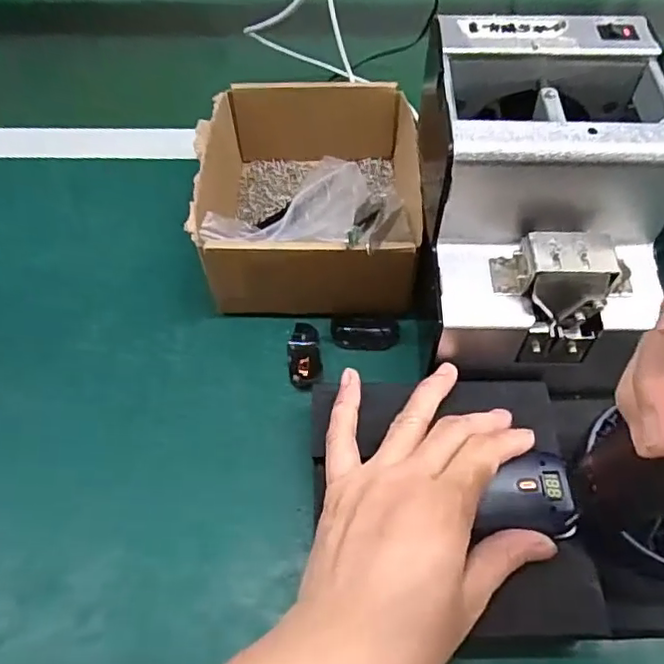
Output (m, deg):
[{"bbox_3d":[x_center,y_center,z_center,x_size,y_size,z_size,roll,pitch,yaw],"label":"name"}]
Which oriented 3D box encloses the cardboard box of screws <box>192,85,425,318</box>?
[{"bbox_3d":[-0.018,-0.099,0.440,0.145,0.084,0.180,-3,54,-1],"label":"cardboard box of screws"}]

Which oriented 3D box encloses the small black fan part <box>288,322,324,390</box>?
[{"bbox_3d":[-0.018,0.016,0.394,0.022,0.014,0.045,-4,54,-2],"label":"small black fan part"}]

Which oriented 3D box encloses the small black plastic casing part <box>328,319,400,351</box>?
[{"bbox_3d":[0.023,0.001,0.405,0.045,0.005,0.025,0,54,2],"label":"small black plastic casing part"}]

